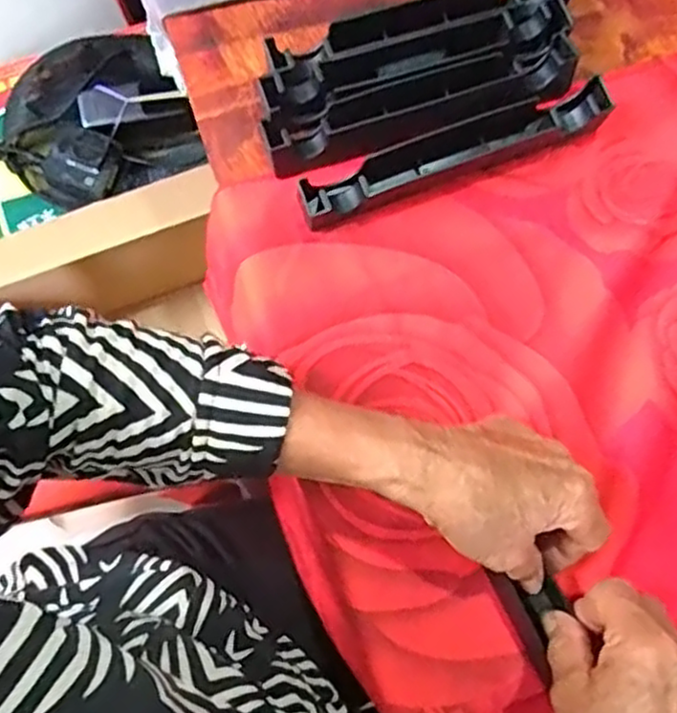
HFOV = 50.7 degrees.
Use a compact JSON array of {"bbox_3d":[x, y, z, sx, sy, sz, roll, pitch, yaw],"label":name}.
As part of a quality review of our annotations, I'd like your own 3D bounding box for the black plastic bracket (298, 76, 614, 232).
[{"bbox_3d":[0.069,-0.124,0.433,0.191,0.030,0.029,-21,79,-4],"label":"black plastic bracket"}]

